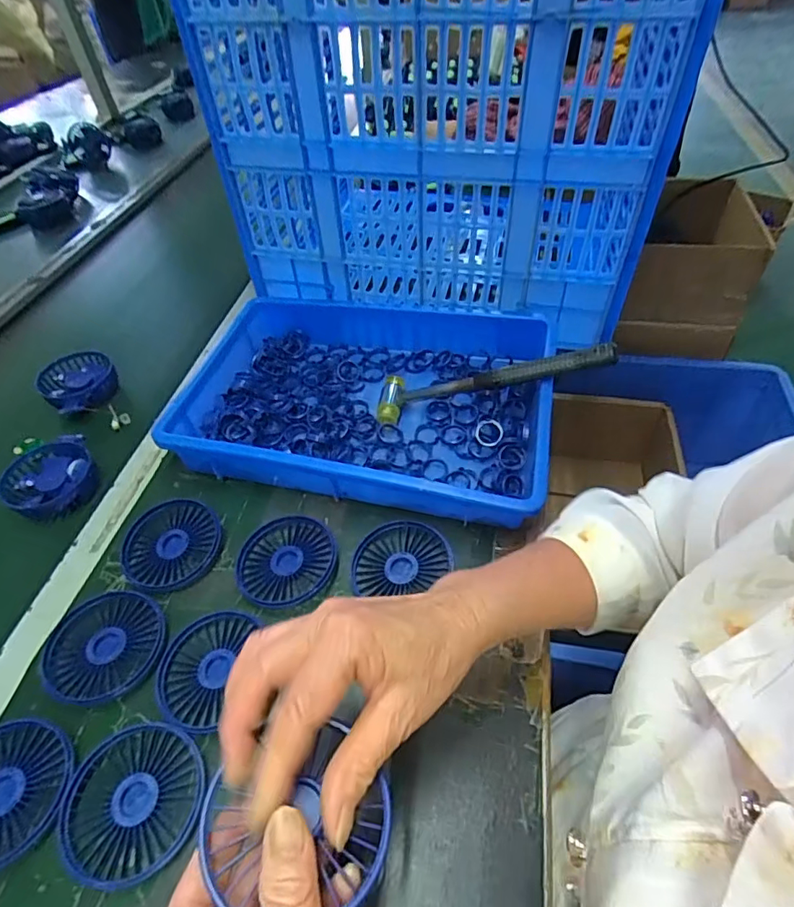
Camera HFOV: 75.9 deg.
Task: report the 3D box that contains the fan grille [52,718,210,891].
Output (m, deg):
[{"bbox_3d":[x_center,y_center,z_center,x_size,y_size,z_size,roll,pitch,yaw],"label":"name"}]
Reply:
[{"bbox_3d":[-0.173,0.227,0.334,0.081,0.013,0.089,-2,48,3],"label":"fan grille"}]

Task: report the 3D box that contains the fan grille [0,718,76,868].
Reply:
[{"bbox_3d":[-0.266,0.228,0.343,0.091,0.017,0.083,8,49,11],"label":"fan grille"}]

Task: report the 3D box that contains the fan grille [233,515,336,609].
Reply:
[{"bbox_3d":[-0.098,0.093,0.449,0.086,0.010,0.084,-2,48,3],"label":"fan grille"}]

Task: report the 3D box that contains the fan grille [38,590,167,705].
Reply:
[{"bbox_3d":[-0.231,0.152,0.405,0.086,0.014,0.085,10,50,14],"label":"fan grille"}]

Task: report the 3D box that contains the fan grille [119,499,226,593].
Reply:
[{"bbox_3d":[-0.208,0.081,0.462,0.093,0.022,0.082,18,52,20],"label":"fan grille"}]

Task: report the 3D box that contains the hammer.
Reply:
[{"bbox_3d":[0.091,-0.074,0.507,0.233,0.020,0.056,-10,45,23],"label":"hammer"}]

